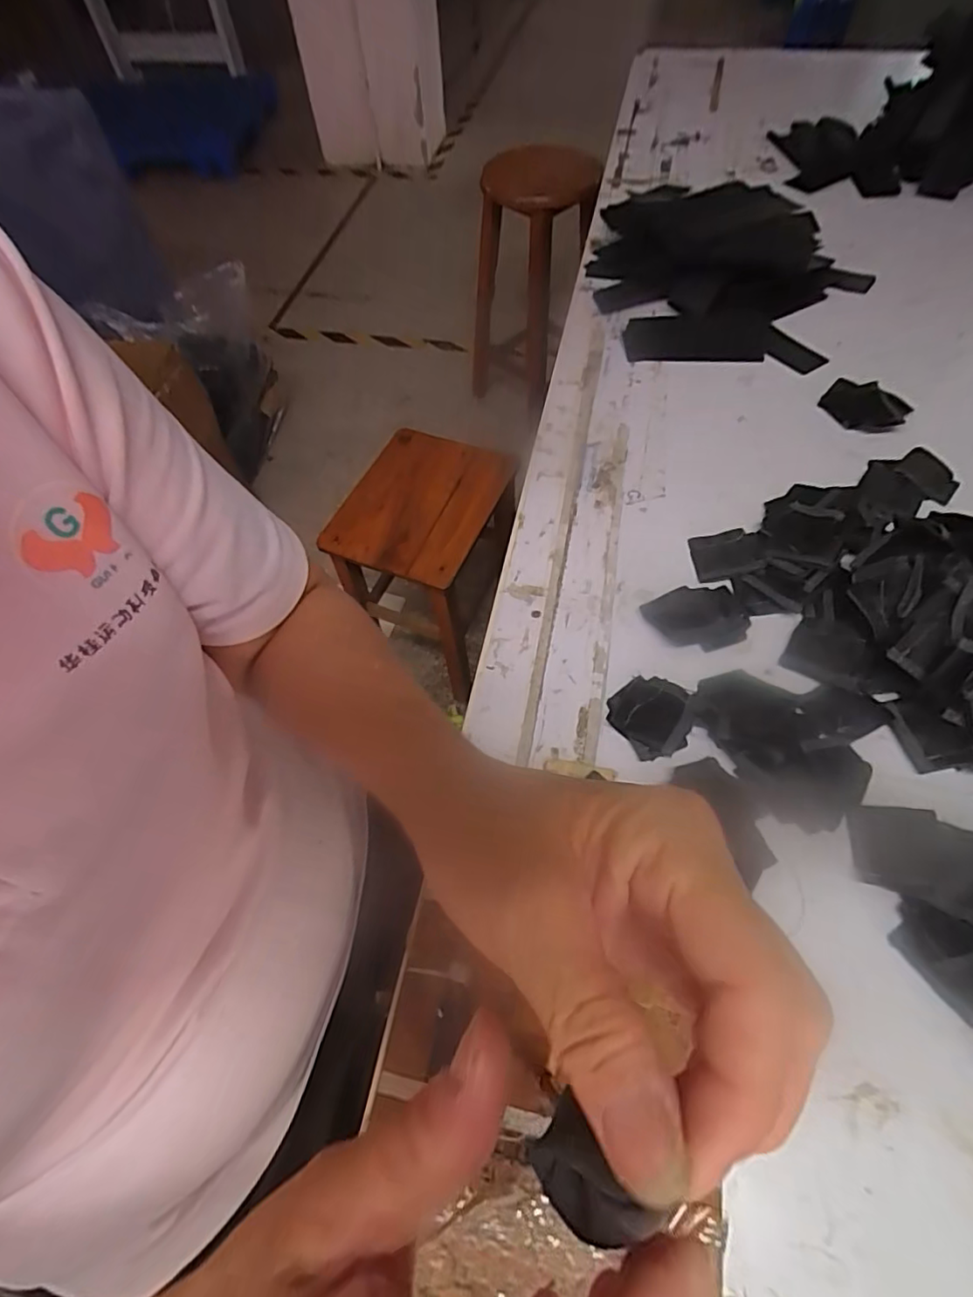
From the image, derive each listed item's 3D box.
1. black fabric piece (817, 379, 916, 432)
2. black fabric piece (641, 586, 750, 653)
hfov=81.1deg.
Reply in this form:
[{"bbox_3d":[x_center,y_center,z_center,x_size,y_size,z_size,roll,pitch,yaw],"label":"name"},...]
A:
[{"bbox_3d":[0.388,-0.249,0.586,0.061,0.012,0.080,-23,60,-11],"label":"black fabric piece"},{"bbox_3d":[0.170,-0.024,0.457,0.075,0.009,0.057,-15,58,-6],"label":"black fabric piece"}]

